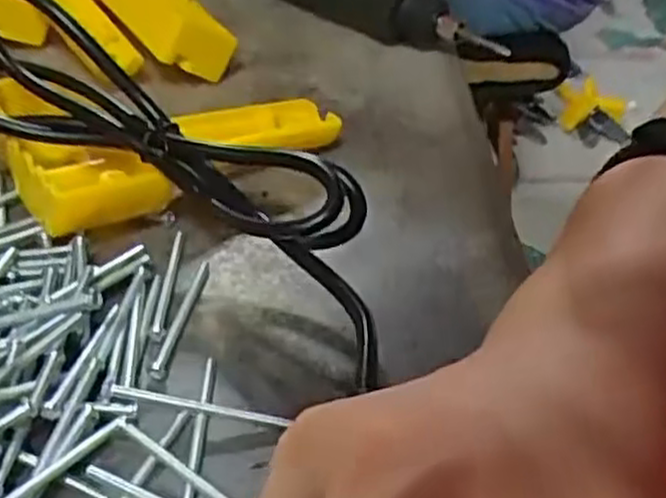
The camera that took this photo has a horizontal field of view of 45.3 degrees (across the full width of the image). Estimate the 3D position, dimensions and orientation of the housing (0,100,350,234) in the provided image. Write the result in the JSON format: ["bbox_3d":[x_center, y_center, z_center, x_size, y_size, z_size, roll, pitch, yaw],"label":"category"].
[{"bbox_3d":[-0.060,-0.040,0.346,0.145,0.032,0.062,-14,42,-23],"label":"housing"}]

